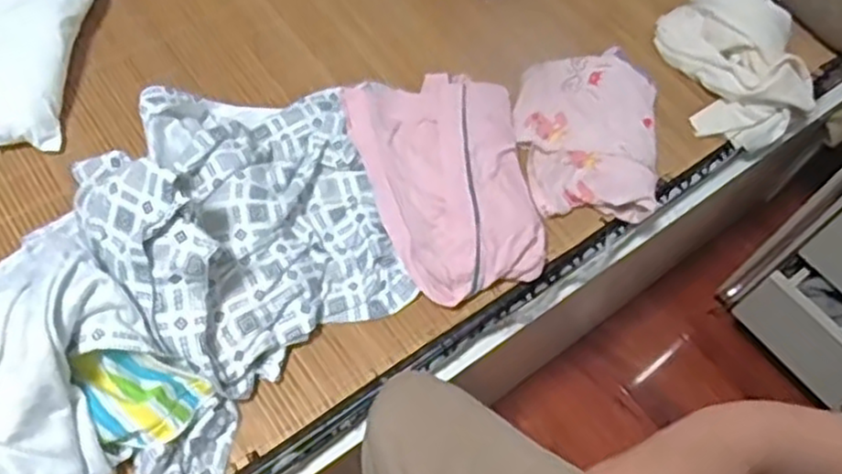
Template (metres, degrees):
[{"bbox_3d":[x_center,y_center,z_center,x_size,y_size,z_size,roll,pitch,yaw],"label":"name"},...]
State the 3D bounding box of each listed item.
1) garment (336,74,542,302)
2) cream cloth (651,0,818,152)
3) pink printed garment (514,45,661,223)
[{"bbox_3d":[0.036,-0.077,0.825,0.185,0.031,0.288,-17,63,-13],"label":"garment"},{"bbox_3d":[0.400,-0.240,0.936,0.168,0.074,0.227,-19,64,-14],"label":"cream cloth"},{"bbox_3d":[0.202,-0.132,0.886,0.169,0.035,0.231,4,60,-2],"label":"pink printed garment"}]

